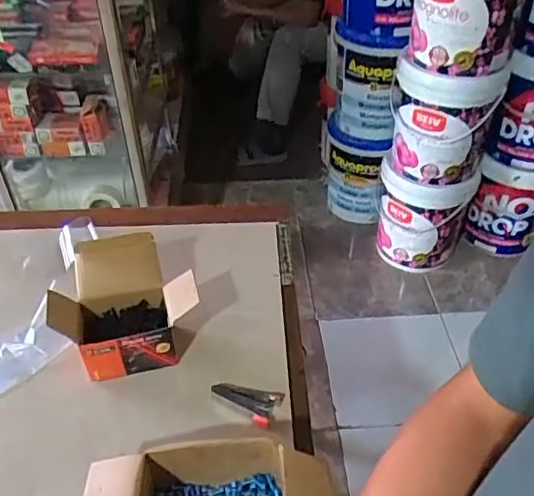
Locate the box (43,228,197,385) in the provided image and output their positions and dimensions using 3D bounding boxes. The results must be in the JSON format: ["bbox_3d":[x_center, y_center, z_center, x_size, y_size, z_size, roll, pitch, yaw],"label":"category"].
[{"bbox_3d":[-0.200,0.082,0.834,0.187,0.118,0.160,-9,42,-10],"label":"box"}]

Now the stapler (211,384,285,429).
[{"bbox_3d":[-0.030,0.199,0.777,0.091,0.017,0.056,18,44,20],"label":"stapler"}]

